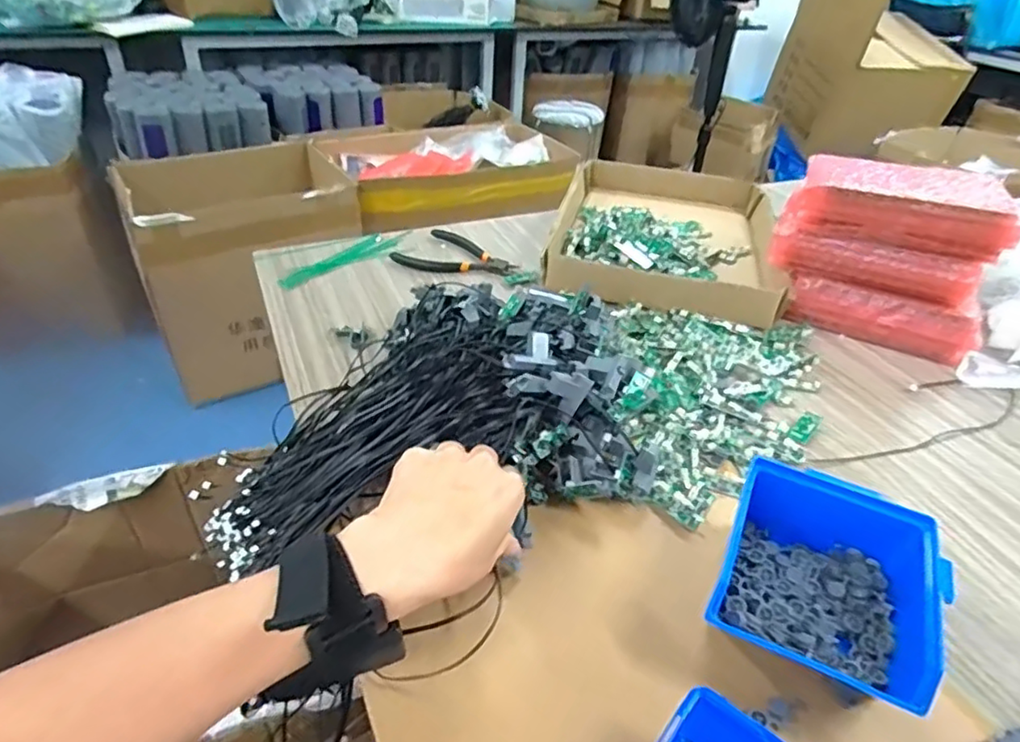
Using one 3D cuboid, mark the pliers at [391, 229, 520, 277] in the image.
[{"bbox_3d":[-0.055,-0.142,0.790,0.140,0.024,0.106,18,39,19],"label":"pliers"}]

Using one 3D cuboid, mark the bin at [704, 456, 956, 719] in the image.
[{"bbox_3d":[0.192,0.129,0.389,0.115,0.058,0.131,23,41,24],"label":"bin"}]

